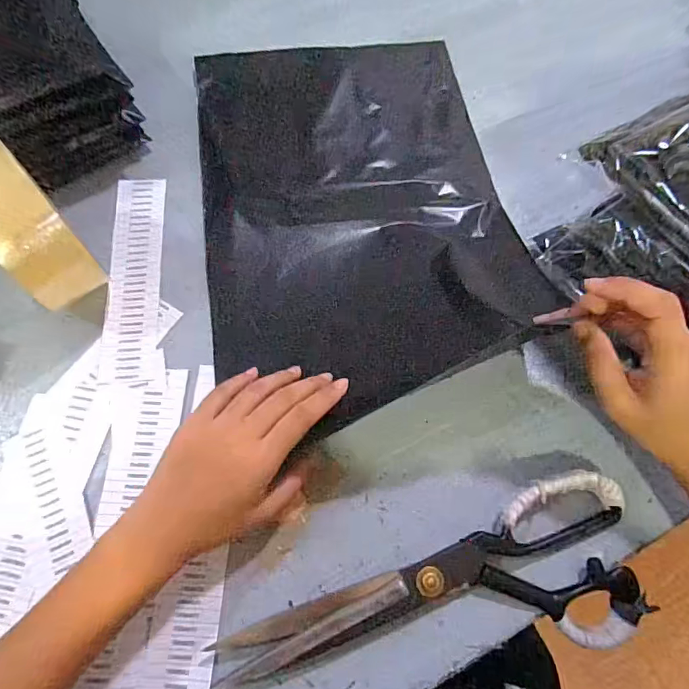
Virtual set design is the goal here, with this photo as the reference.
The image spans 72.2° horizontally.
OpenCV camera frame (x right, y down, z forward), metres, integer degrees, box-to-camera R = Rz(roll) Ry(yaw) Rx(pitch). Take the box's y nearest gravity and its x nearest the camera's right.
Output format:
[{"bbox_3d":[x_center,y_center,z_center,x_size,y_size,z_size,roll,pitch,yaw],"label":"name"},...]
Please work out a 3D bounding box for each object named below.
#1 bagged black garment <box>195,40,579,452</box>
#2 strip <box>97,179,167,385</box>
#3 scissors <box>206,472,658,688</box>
[{"bbox_3d":[0.010,-0.131,0.436,0.278,0.027,0.389,-11,68,-7],"label":"bagged black garment"},{"bbox_3d":[-0.183,-0.063,0.414,0.044,0.004,0.202,-4,67,-4],"label":"strip"},{"bbox_3d":[0.062,0.161,0.318,0.282,0.025,0.102,-8,68,-6],"label":"scissors"}]

